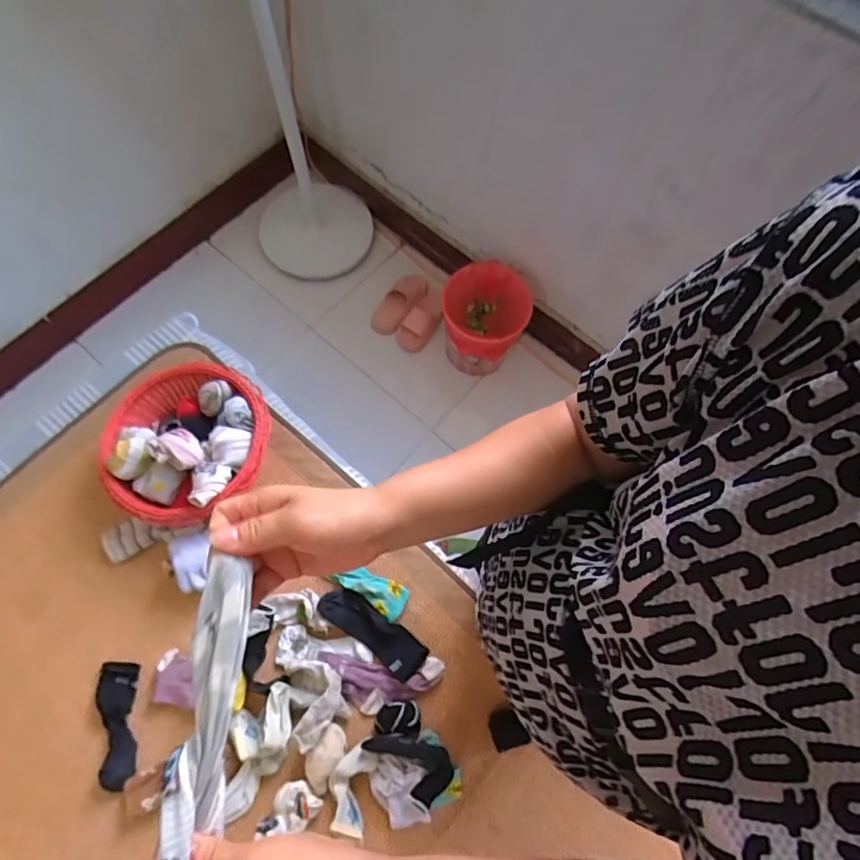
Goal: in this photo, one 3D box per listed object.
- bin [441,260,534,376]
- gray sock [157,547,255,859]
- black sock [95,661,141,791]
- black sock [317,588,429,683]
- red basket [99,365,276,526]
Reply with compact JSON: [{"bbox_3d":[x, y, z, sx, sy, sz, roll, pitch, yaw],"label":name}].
[{"bbox_3d":[0.145,-0.306,1.432,0.235,0.232,0.258,1,71,-1],"label":"bin"},{"bbox_3d":[-0.136,0.167,0.315,0.029,0.032,0.169,4,72,0],"label":"gray sock"},{"bbox_3d":[-0.500,0.467,0.803,0.063,0.015,0.178,-9,72,-5],"label":"black sock"},{"bbox_3d":[-0.094,0.332,0.835,0.191,0.027,0.062,36,74,10],"label":"black sock"},{"bbox_3d":[-0.428,0.024,0.892,0.278,0.131,0.278,1,71,-1],"label":"red basket"}]

